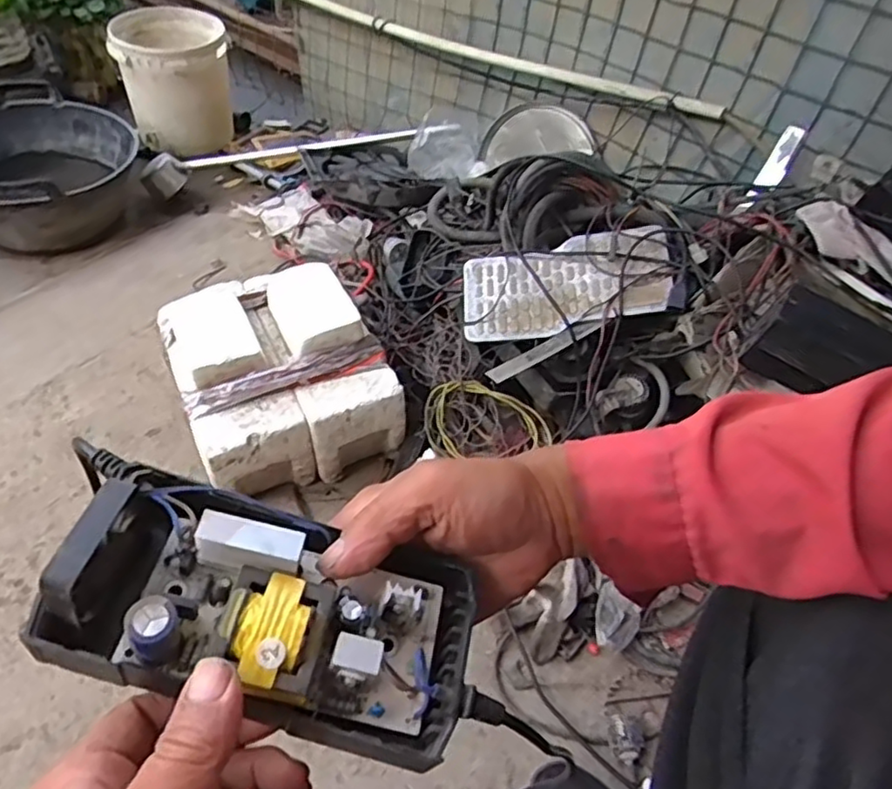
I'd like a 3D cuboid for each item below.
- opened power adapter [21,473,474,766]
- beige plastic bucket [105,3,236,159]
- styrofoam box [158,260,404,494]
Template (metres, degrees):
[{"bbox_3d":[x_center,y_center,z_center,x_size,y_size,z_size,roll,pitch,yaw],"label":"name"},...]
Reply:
[{"bbox_3d":[-0.070,0.089,0.276,0.164,0.045,0.085,21,50,-8],"label":"opened power adapter"},{"bbox_3d":[-0.582,-0.678,1.418,0.223,0.209,0.202,-12,51,-18],"label":"beige plastic bucket"},{"bbox_3d":[-0.238,-0.032,0.928,0.258,0.192,0.299,-18,50,-21],"label":"styrofoam box"}]

